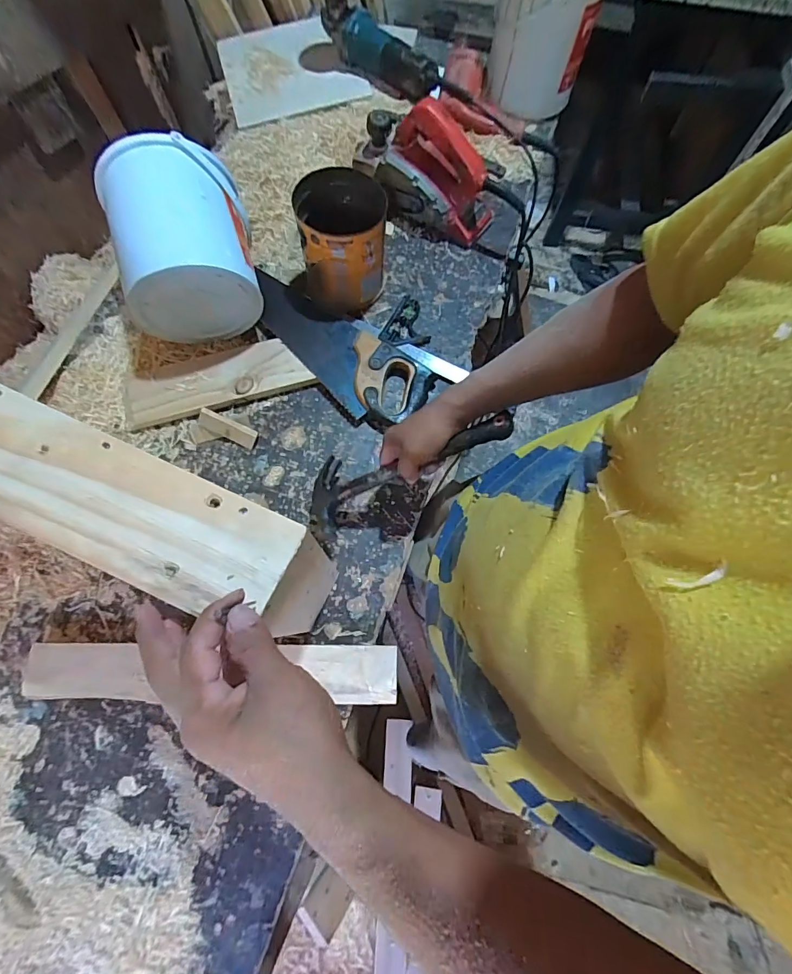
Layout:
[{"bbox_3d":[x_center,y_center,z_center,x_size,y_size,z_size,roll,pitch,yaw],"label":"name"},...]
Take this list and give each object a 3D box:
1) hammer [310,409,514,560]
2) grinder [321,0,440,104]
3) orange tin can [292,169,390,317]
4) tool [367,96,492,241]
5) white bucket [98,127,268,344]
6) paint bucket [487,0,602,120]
[{"bbox_3d":[0.002,-0.015,0.540,0.299,0.051,0.115,-22,71,24],"label":"hammer"},{"bbox_3d":[-0.042,-0.822,0.791,0.085,0.134,0.285,-36,72,-14],"label":"grinder"},{"bbox_3d":[-0.081,-0.370,0.664,0.120,0.141,0.122,-5,72,-3],"label":"orange tin can"},{"bbox_3d":[0.048,-0.518,0.705,0.232,0.152,0.097,23,70,9],"label":"tool"},{"bbox_3d":[-0.295,-0.332,0.622,0.172,0.191,0.190,-12,72,-6],"label":"white bucket"},{"bbox_3d":[0.269,-0.836,0.790,0.175,0.194,0.192,9,68,4],"label":"paint bucket"}]

